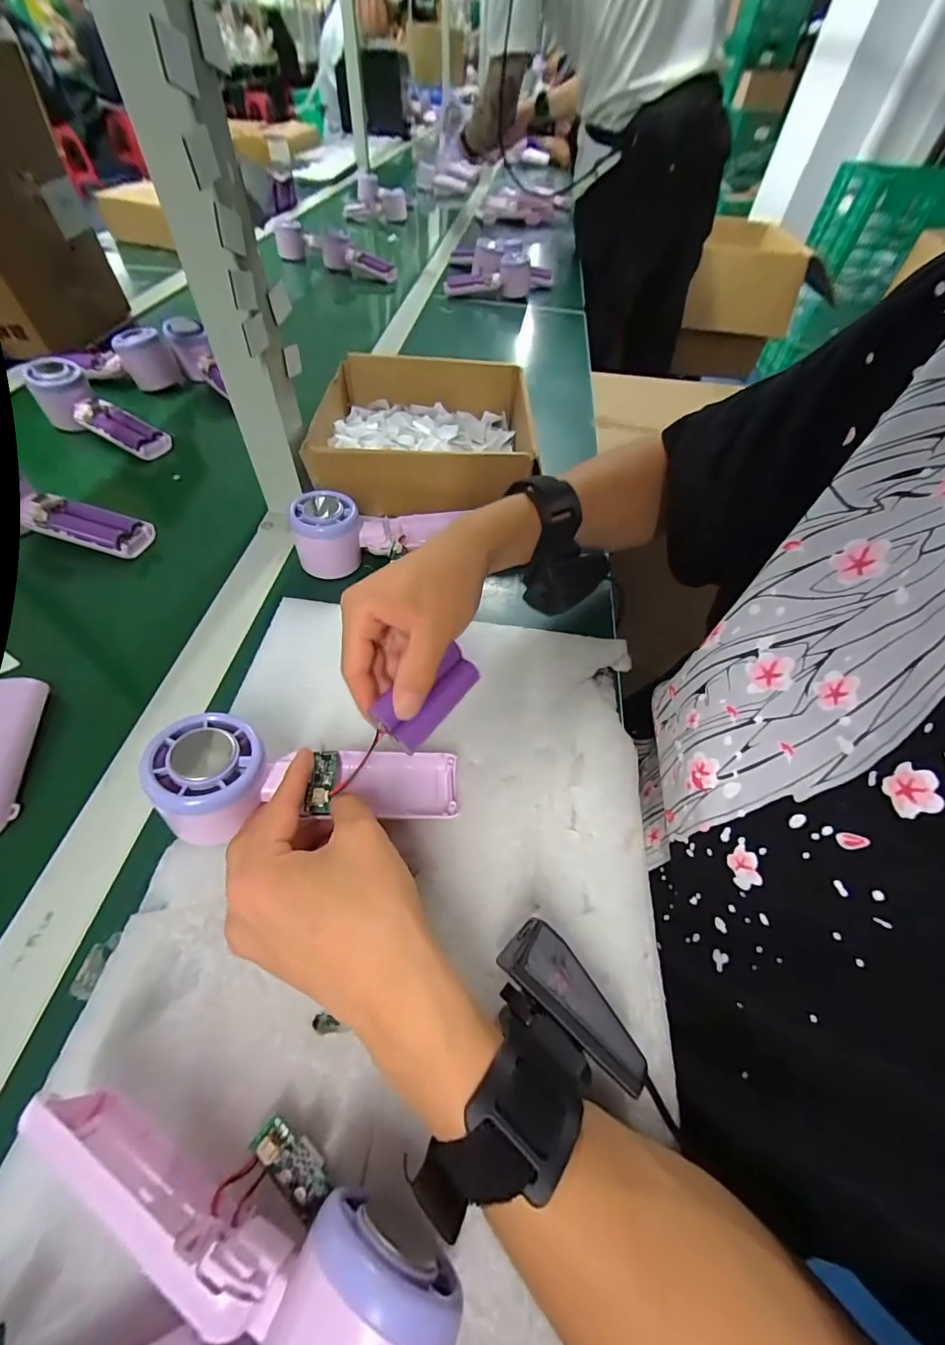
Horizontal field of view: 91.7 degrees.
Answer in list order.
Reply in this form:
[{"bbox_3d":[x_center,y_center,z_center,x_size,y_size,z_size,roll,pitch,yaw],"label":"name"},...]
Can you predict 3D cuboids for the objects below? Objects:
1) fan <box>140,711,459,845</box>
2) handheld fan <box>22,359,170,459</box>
[{"bbox_3d":[-0.094,0.069,0.272,0.164,0.050,0.060,9,52,-22],"label":"fan"},{"bbox_3d":[-0.422,-0.291,0.523,0.169,0.044,0.053,31,59,2],"label":"handheld fan"}]

